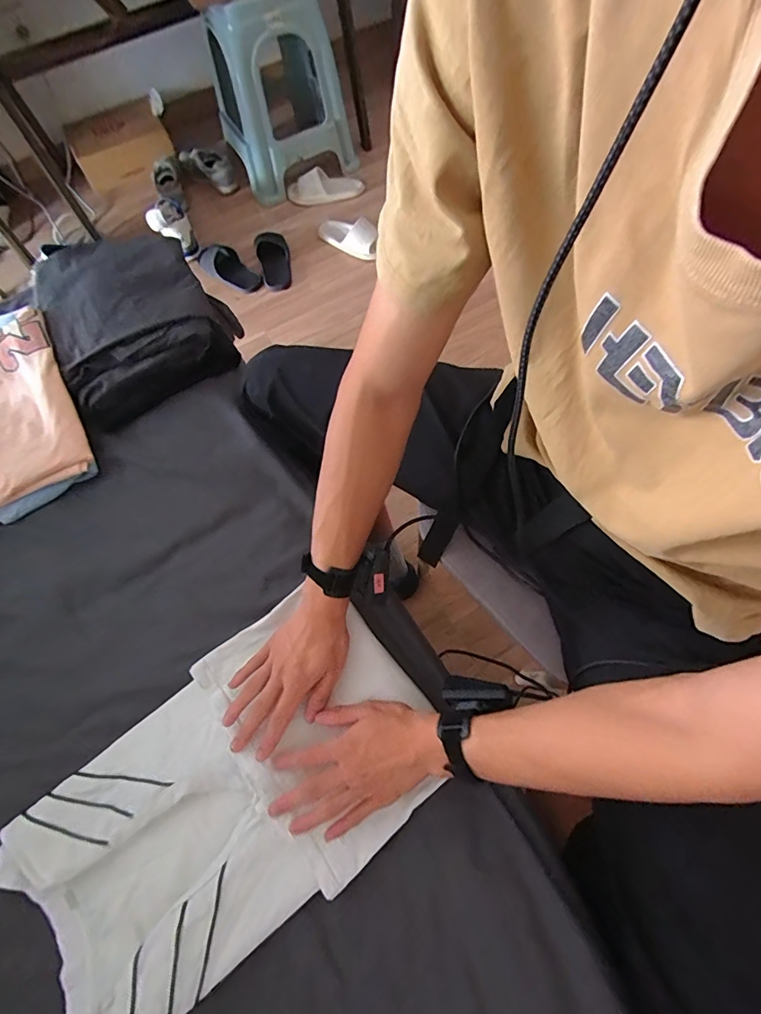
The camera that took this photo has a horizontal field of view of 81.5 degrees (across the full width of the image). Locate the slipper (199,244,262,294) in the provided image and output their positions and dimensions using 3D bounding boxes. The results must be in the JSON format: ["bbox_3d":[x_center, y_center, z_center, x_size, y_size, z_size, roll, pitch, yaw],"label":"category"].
[{"bbox_3d":[-0.486,-0.760,1.407,0.229,0.050,0.103,37,74,15],"label":"slipper"}]

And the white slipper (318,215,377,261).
[{"bbox_3d":[-0.101,-0.888,1.434,0.254,0.055,0.114,34,73,14],"label":"white slipper"}]

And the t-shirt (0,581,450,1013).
[{"bbox_3d":[-0.178,0.331,0.495,0.434,0.040,0.282,-39,72,-13],"label":"t-shirt"}]

